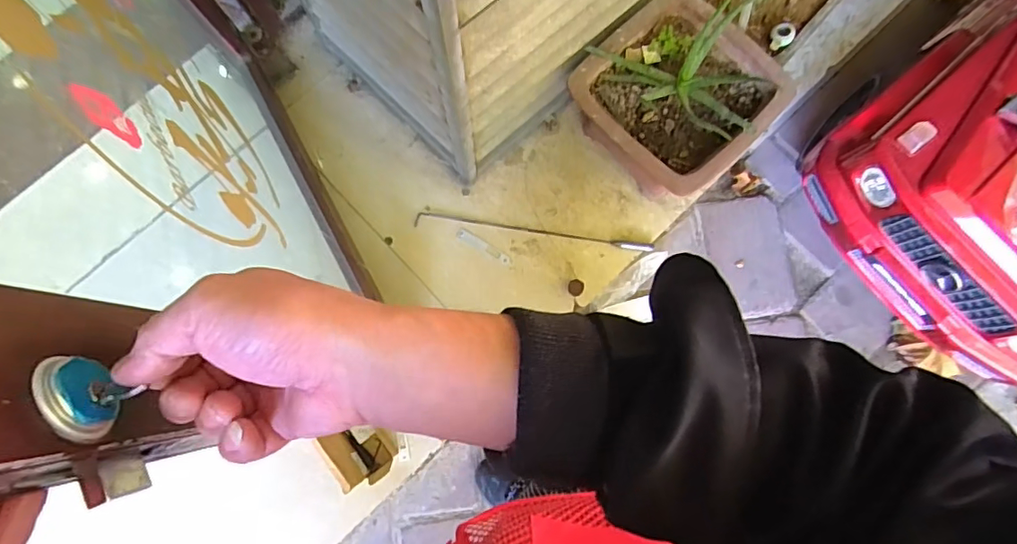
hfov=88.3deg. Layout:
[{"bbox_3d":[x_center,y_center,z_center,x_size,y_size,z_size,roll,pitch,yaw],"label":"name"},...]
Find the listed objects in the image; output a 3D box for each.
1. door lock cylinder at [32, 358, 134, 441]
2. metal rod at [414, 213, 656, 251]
[{"bbox_3d":[-0.185,0.054,0.226,0.010,0.032,0.036,-26,81,-4],"label":"door lock cylinder"},{"bbox_3d":[0.059,-0.092,1.221,0.548,0.018,0.031,6,80,1],"label":"metal rod"}]

